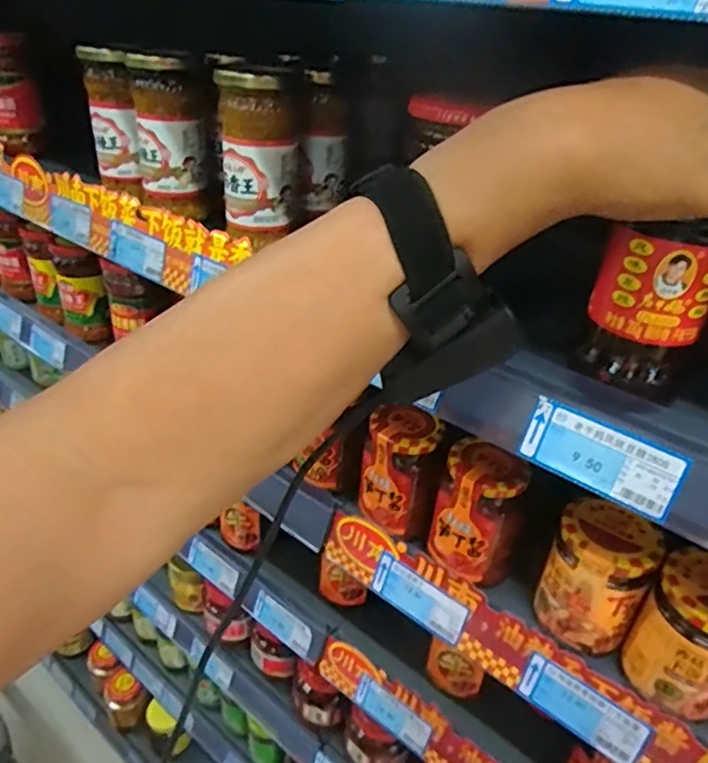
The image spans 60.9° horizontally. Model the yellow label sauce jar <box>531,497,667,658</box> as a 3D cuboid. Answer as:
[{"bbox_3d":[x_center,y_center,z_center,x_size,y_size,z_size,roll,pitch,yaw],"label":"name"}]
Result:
[{"bbox_3d":[0.168,0.137,0.421,0.062,0.088,0.057,2,33,-2],"label":"yellow label sauce jar"}]

